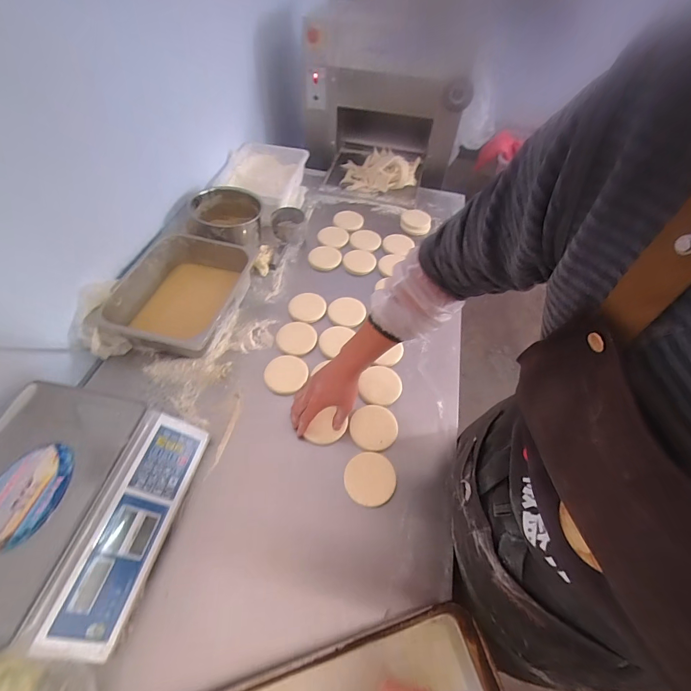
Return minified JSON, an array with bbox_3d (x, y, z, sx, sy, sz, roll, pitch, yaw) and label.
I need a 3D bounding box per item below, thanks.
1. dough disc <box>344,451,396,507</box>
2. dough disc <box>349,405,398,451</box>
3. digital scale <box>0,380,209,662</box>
[{"bbox_3d":[0.046,0.250,0.640,0.094,0.015,0.091,2,55,-2],"label":"dough disc"},{"bbox_3d":[0.059,0.167,0.700,0.094,0.009,0.097,2,55,-2],"label":"dough disc"},{"bbox_3d":[-0.448,0.248,0.548,0.314,0.126,0.340,11,55,5],"label":"digital scale"}]

